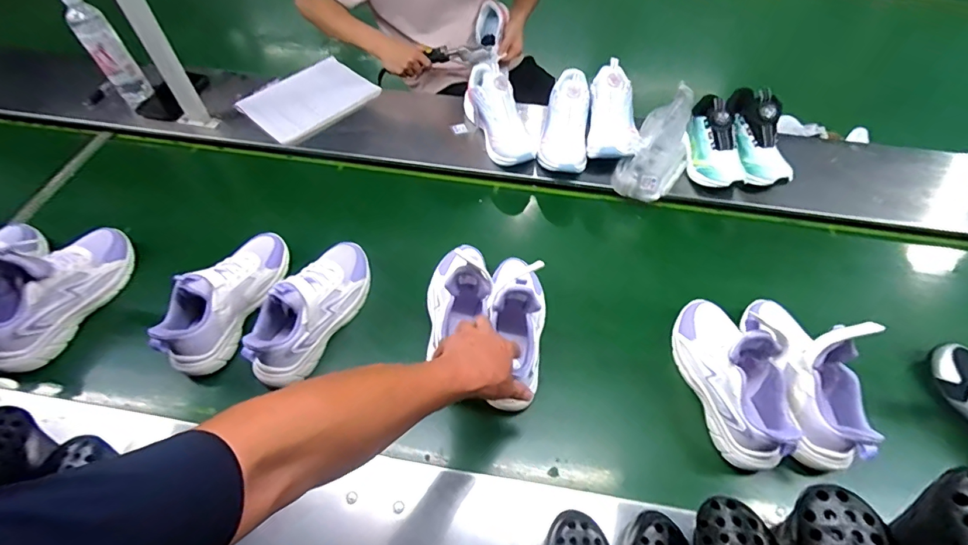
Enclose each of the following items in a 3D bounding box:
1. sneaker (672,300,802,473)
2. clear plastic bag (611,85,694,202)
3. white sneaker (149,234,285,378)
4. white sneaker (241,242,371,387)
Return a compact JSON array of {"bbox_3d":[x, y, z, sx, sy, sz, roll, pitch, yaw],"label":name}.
[{"bbox_3d":[0.356,0.145,0.653,0.089,0.145,0.247,-7,56,-7],"label":"sneaker"},{"bbox_3d":[0.354,-0.259,0.889,0.115,0.102,0.243,26,70,15],"label":"clear plastic bag"},{"bbox_3d":[-0.406,0.031,0.713,0.086,0.108,0.252,15,56,8],"label":"white sneaker"},{"bbox_3d":[-0.268,0.043,0.696,0.087,0.120,0.254,19,57,11],"label":"white sneaker"}]

